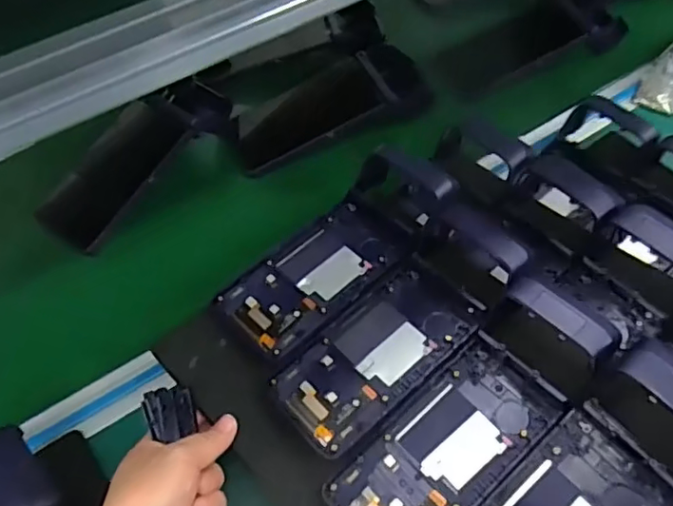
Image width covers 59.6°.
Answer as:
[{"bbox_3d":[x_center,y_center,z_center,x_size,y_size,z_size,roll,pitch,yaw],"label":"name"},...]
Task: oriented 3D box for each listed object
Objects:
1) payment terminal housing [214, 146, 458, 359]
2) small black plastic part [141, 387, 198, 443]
[{"bbox_3d":[0.008,-0.005,0.494,0.083,0.054,0.227,40,67,20],"label":"payment terminal housing"},{"bbox_3d":[-0.117,0.110,0.410,0.038,0.009,0.030,6,70,-43],"label":"small black plastic part"}]

